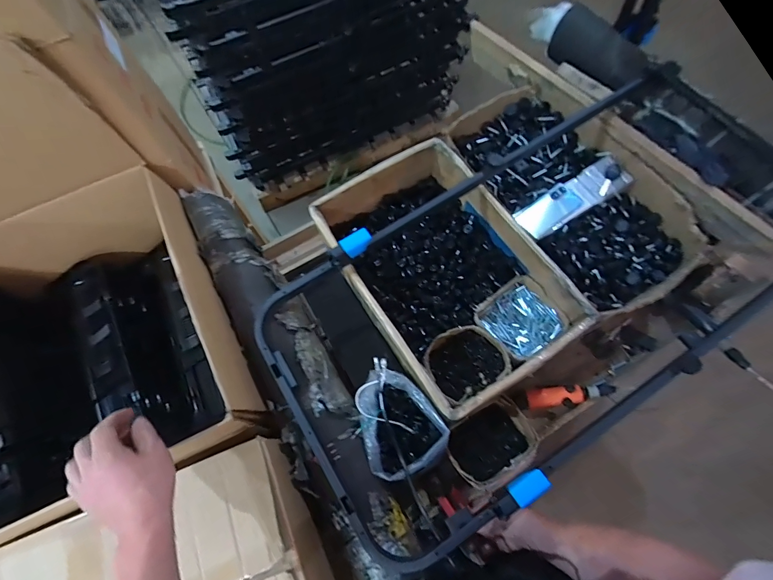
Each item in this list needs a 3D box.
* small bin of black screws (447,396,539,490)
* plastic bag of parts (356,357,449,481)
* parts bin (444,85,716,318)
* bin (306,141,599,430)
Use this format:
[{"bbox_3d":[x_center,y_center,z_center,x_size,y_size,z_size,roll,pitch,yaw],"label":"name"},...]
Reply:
[{"bbox_3d":[0.207,0.305,0.743,0.165,0.085,0.118,-29,71,-8],"label":"small bin of black screws"},{"bbox_3d":[0.017,0.218,0.643,0.134,0.075,0.177,-22,70,-6],"label":"plastic bag of parts"},{"bbox_3d":[0.412,-0.225,0.893,0.341,0.160,0.612,-24,70,-6],"label":"parts bin"},{"bbox_3d":[0.112,-0.041,0.795,0.341,0.147,0.515,-32,71,-9],"label":"bin"}]

